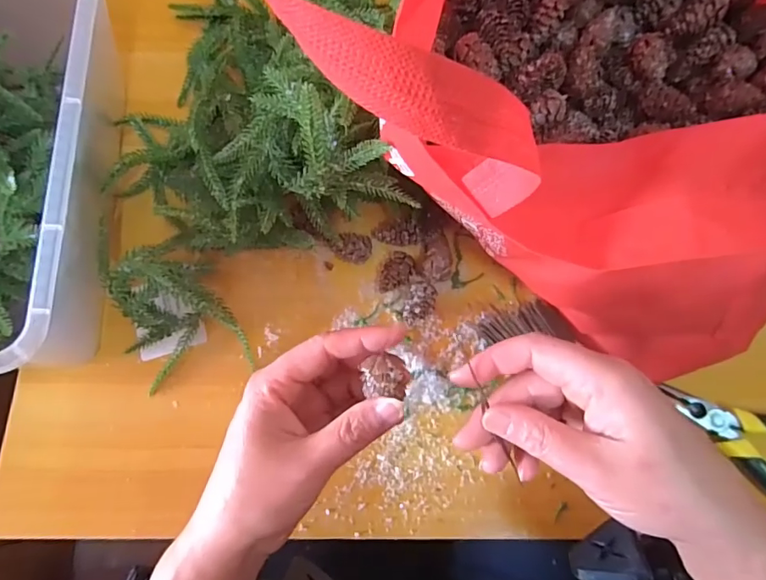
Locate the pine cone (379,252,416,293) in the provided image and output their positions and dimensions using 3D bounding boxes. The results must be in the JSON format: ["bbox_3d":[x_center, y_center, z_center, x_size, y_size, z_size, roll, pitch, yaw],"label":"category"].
[{"bbox_3d":[0.009,-0.012,0.379,0.020,0.018,0.034,41,77,11],"label":"pine cone"}]

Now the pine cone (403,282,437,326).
[{"bbox_3d":[0.027,0.012,0.372,0.021,0.021,0.032,17,74,4],"label":"pine cone"}]

